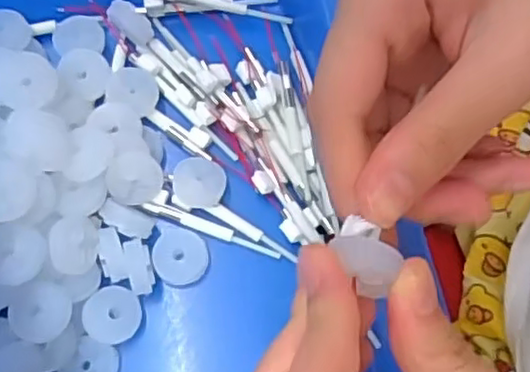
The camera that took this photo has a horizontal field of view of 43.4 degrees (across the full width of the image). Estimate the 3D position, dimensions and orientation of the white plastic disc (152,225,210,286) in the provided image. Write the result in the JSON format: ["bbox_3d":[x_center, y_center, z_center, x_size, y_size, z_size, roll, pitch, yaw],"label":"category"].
[{"bbox_3d":[-0.032,0.027,0.256,0.021,0.005,0.022,0,70,-1],"label":"white plastic disc"}]

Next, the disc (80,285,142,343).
[{"bbox_3d":[-0.056,0.047,0.243,0.020,0.004,0.020,0,70,-1],"label":"disc"}]

